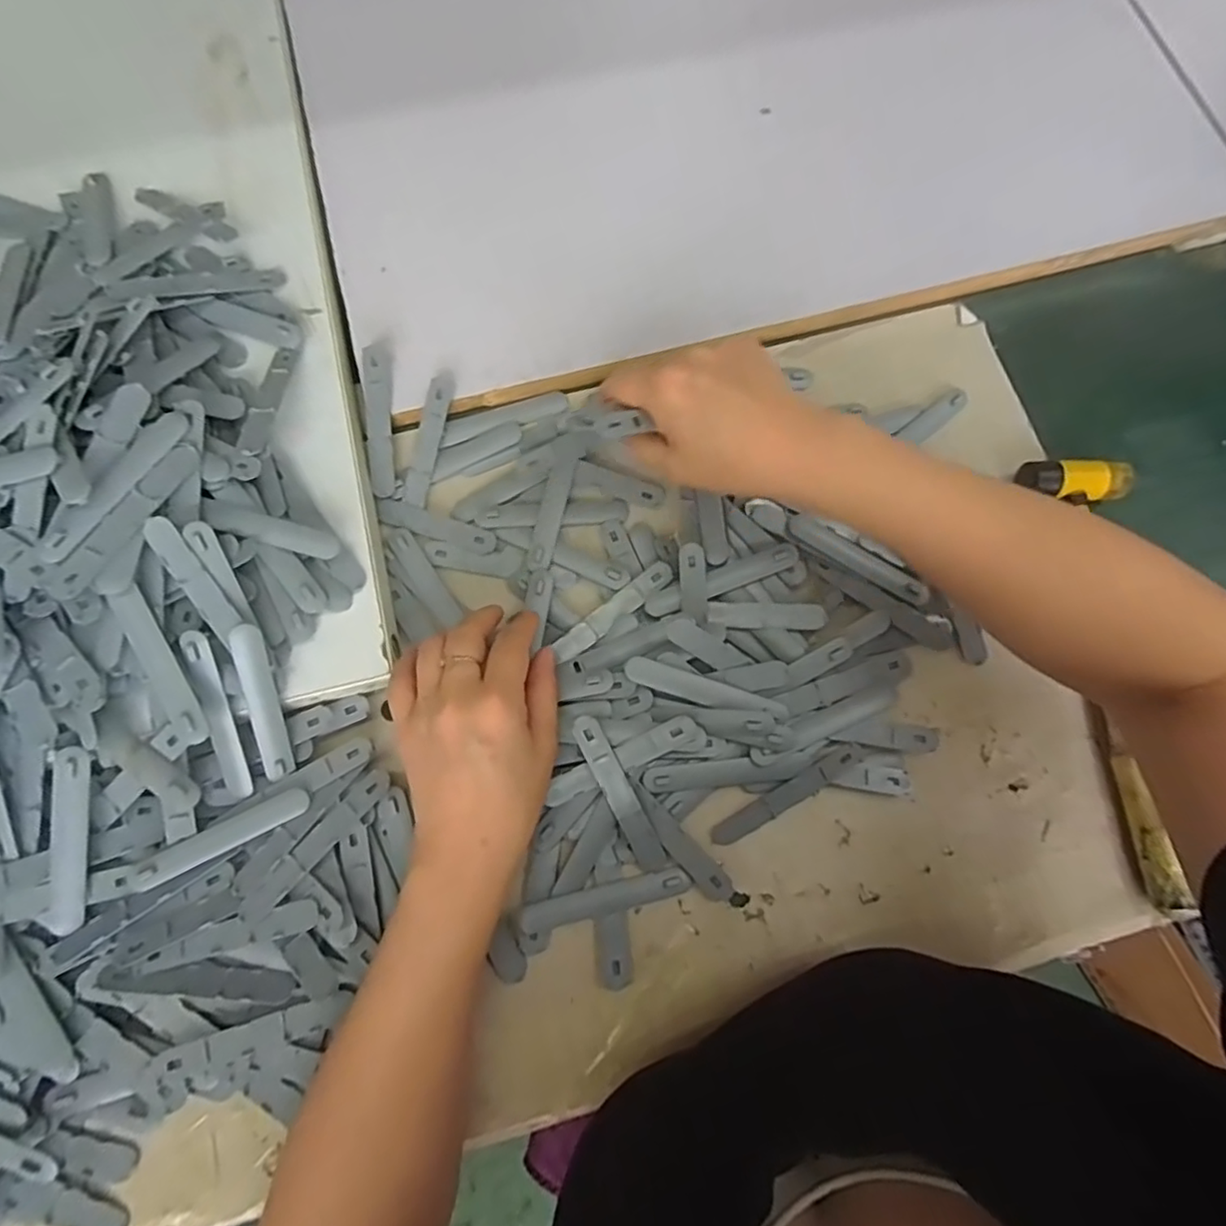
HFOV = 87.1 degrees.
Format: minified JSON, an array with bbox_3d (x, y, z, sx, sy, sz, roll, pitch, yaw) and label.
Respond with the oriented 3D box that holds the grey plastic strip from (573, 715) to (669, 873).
[{"bbox_3d":[0.004,0.101,0.357,0.016,0.005,0.094,-27,96,-9],"label":"grey plastic strip"}]

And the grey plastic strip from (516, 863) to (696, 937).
[{"bbox_3d":[-0.004,0.157,0.354,0.093,0.007,0.016,-13,76,-6],"label":"grey plastic strip"}]

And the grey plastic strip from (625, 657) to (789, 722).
[{"bbox_3d":[0.053,0.044,0.366,0.093,0.006,0.016,17,90,-1],"label":"grey plastic strip"}]

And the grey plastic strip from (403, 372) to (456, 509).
[{"bbox_3d":[-0.117,-0.109,0.409,0.016,0.008,0.083,14,92,2],"label":"grey plastic strip"}]

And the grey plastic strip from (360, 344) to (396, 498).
[{"bbox_3d":[-0.149,-0.121,0.409,0.017,0.006,0.095,-5,88,-3],"label":"grey plastic strip"}]

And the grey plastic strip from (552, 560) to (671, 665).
[{"bbox_3d":[0.001,-0.001,0.394,0.086,0.007,0.015,-39,80,-11],"label":"grey plastic strip"}]

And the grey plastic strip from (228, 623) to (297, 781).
[{"bbox_3d":[-0.185,0.047,0.338,0.016,0.009,0.087,-3,112,-3],"label":"grey plastic strip"}]

